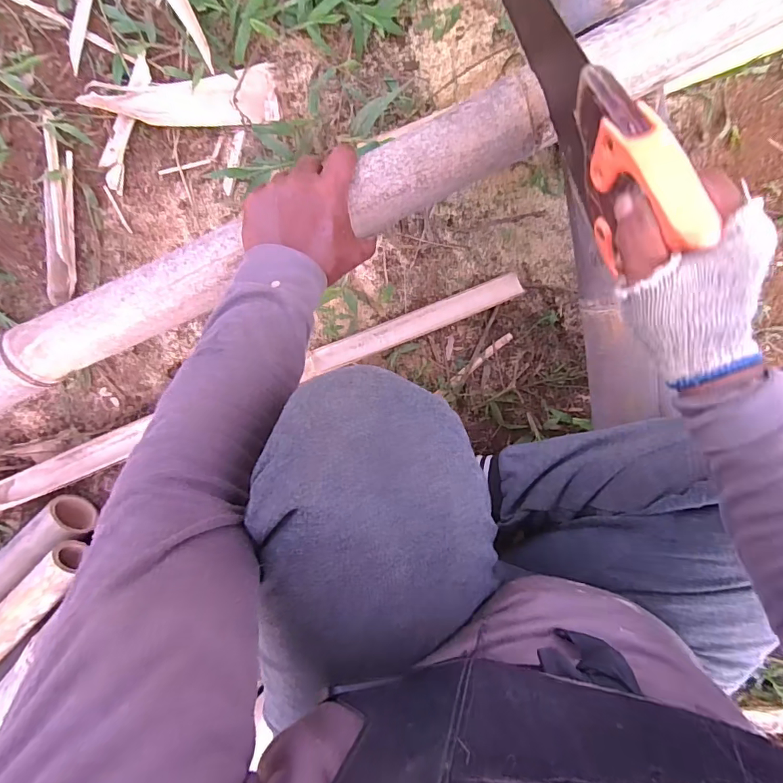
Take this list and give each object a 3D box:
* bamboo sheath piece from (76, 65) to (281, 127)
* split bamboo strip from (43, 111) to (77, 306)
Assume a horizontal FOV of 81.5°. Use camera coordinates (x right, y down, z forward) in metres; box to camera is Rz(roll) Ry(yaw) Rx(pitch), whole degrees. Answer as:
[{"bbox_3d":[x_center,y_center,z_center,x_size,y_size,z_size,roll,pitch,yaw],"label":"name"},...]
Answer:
[{"bbox_3d":[-0.244,-0.343,0.540,0.214,0.028,0.059,-8,97,0],"label":"bamboo sheath piece"},{"bbox_3d":[-0.414,-0.220,0.563,0.037,0.011,0.215,6,97,-2],"label":"split bamboo strip"}]

